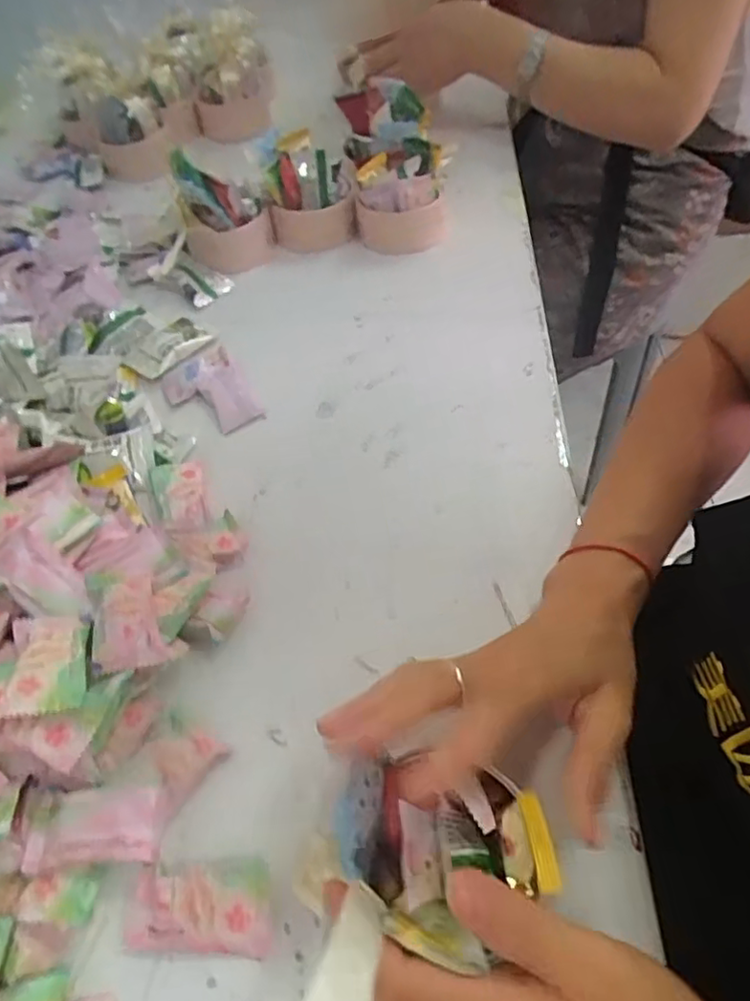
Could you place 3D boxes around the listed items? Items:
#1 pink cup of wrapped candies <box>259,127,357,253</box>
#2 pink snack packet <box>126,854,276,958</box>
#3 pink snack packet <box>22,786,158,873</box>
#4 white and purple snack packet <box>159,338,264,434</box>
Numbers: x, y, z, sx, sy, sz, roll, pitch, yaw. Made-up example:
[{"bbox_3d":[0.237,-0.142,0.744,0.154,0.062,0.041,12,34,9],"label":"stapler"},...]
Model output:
[{"bbox_3d":[-0.059,-0.287,0.576,0.078,0.083,0.072,-3,54,4],"label":"pink cup of wrapped candies"},{"bbox_3d":[-0.081,0.186,0.282,0.065,0.013,0.038,-4,54,-1],"label":"pink snack packet"},{"bbox_3d":[-0.135,0.156,0.295,0.059,0.014,0.034,-6,54,-2],"label":"pink snack packet"},{"bbox_3d":[-0.131,-0.088,0.482,0.057,0.007,0.090,-27,57,-17],"label":"white and purple snack packet"}]

